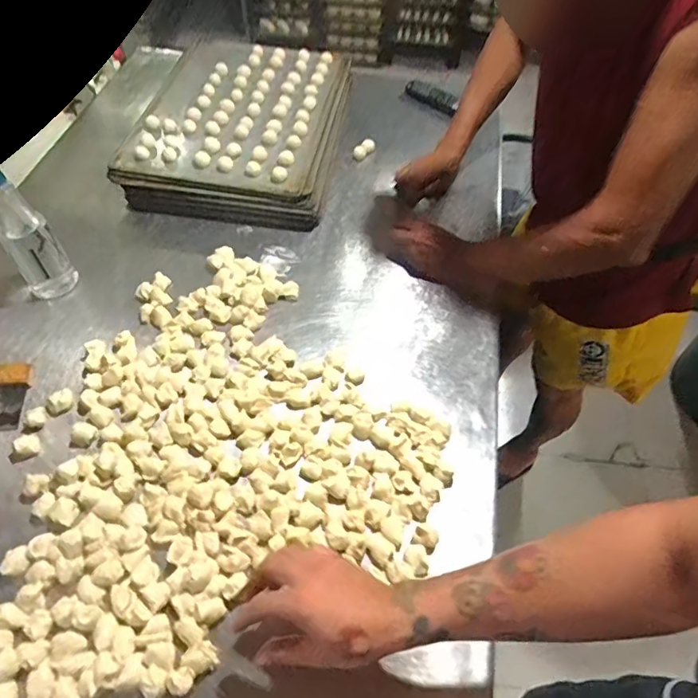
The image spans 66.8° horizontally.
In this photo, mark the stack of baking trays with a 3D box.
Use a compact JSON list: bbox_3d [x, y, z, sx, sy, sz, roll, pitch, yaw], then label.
[{"bbox_3d":[-0.198,-0.432,1.014,0.354,0.092,0.489,6,56,4],"label":"stack of baking trays"}]

